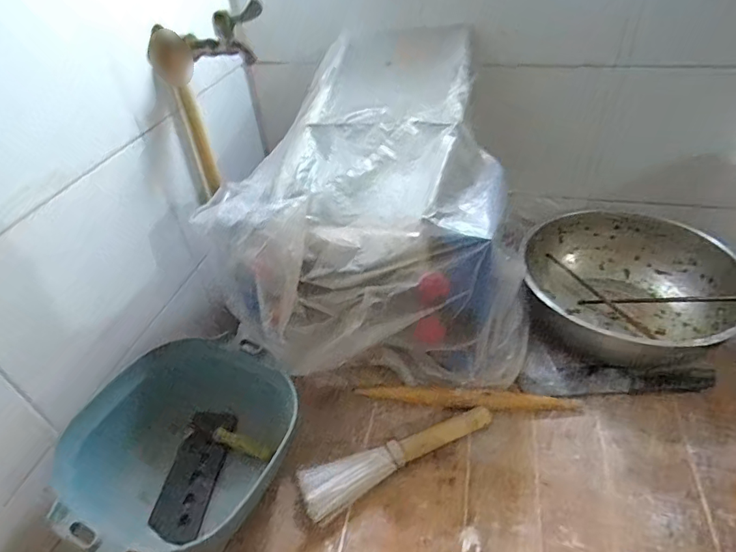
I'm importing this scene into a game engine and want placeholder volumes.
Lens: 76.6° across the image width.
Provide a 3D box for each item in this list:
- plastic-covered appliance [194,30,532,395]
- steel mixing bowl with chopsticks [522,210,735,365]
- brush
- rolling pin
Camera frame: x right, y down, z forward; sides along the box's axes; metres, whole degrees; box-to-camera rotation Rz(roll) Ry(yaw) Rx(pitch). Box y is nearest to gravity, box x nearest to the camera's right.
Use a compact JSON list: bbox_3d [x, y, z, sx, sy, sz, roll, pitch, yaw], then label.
[{"bbox_3d":[0.000,-0.089,0.704,0.404,0.335,0.449,-4,42,1],"label":"plastic-covered appliance"},{"bbox_3d":[0.392,0.022,0.711,0.287,0.109,0.283,-3,40,3],"label":"steel mixing bowl with chopsticks"},{"bbox_3d":[0.040,0.213,0.574,0.253,0.041,0.061,-21,42,-19],"label":"brush"},{"bbox_3d":[0.134,0.169,0.630,0.288,0.026,0.024,0,40,6],"label":"rolling pin"}]

